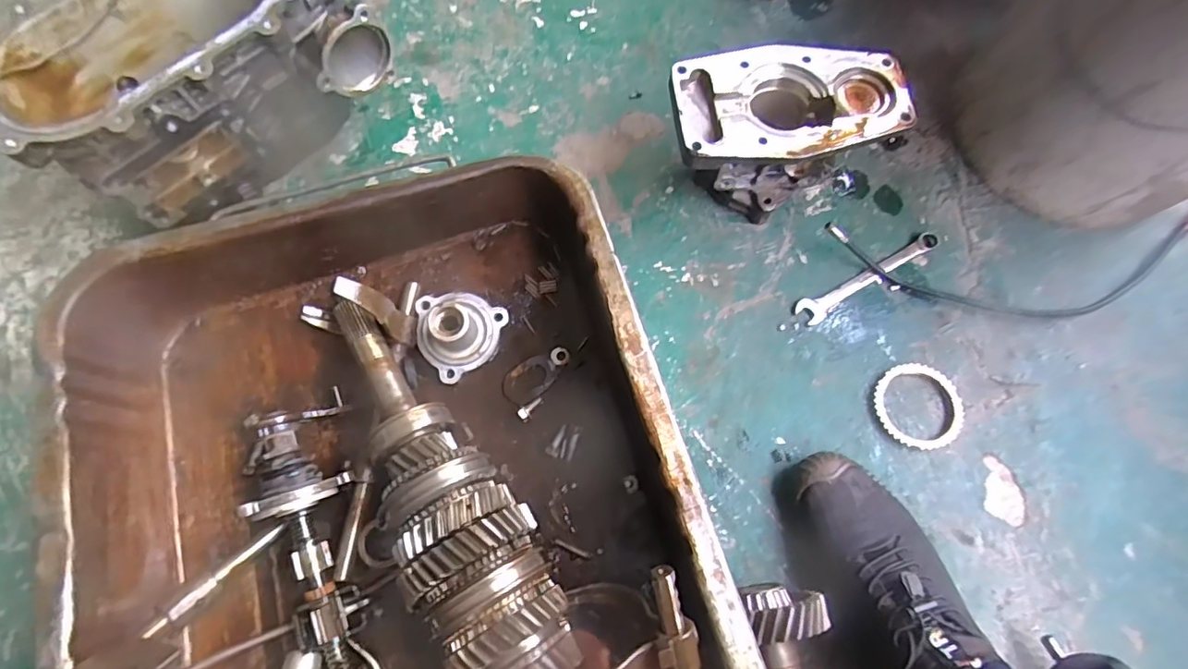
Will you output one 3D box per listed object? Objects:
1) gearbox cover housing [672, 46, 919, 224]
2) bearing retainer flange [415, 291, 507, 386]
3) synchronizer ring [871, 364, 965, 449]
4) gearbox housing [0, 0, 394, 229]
[{"bbox_3d":[0.169,-0.185,0.533,0.199,0.126,0.103,-4,72,-3],"label":"gearbox cover housing"},{"bbox_3d":[-0.125,-0.015,0.494,0.080,0.059,0.077,-36,76,-12],"label":"bearing retainer flange"},{"bbox_3d":[0.299,0.065,0.508,0.078,0.016,0.079,0,72,-1],"label":"synchronizer ring"},{"bbox_3d":[-0.355,-0.232,0.522,0.282,0.156,0.167,-40,77,-13],"label":"gearbox housing"}]

